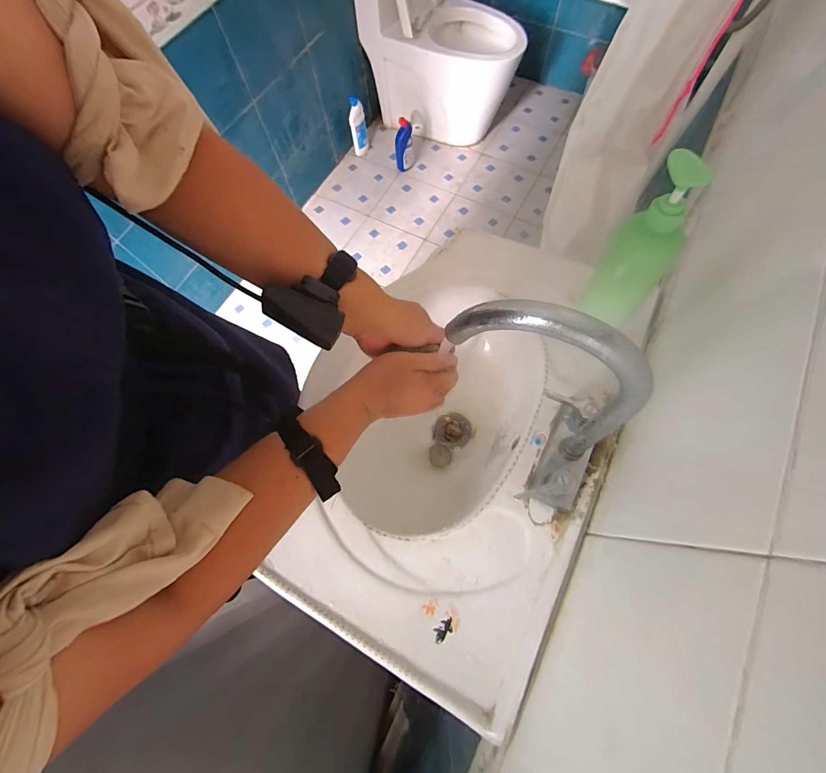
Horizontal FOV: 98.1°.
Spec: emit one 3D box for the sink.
[{"bbox_3d":[0.070,0.096,0.568,0.349,0.192,0.553,26,74,11],"label":"sink"}]

